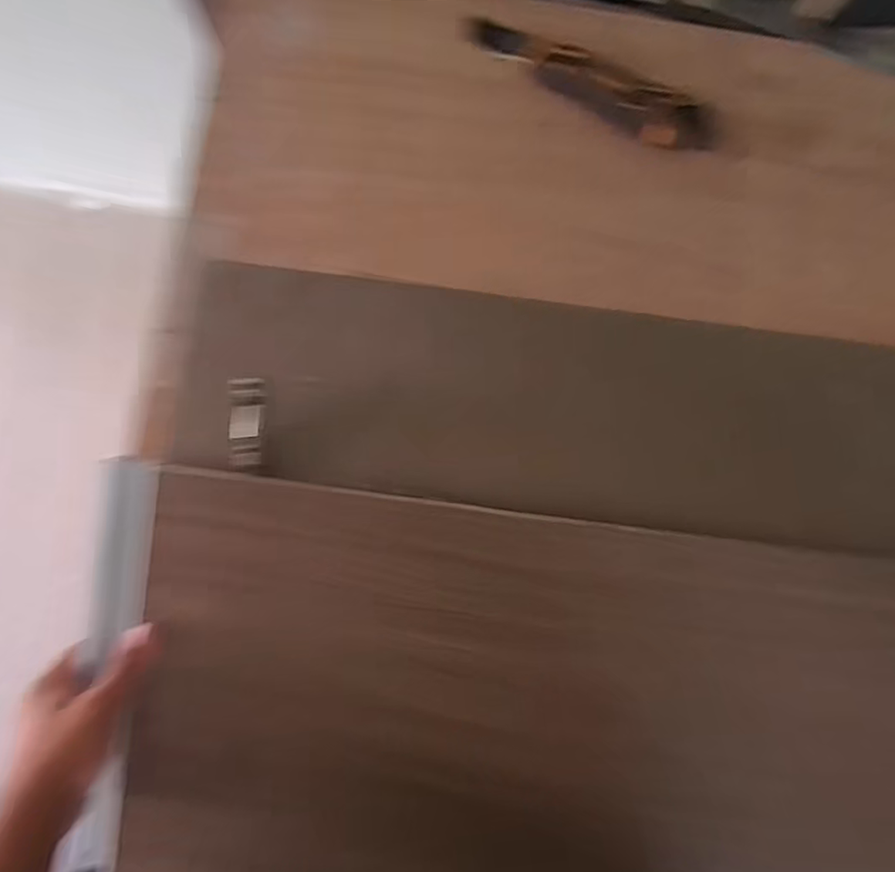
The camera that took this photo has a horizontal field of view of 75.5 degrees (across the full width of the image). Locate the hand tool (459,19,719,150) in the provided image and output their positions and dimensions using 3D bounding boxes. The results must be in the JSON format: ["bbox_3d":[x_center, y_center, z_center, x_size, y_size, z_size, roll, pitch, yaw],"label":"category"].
[{"bbox_3d":[0.119,-0.302,0.483,0.222,0.025,0.041,33,82,1],"label":"hand tool"}]

